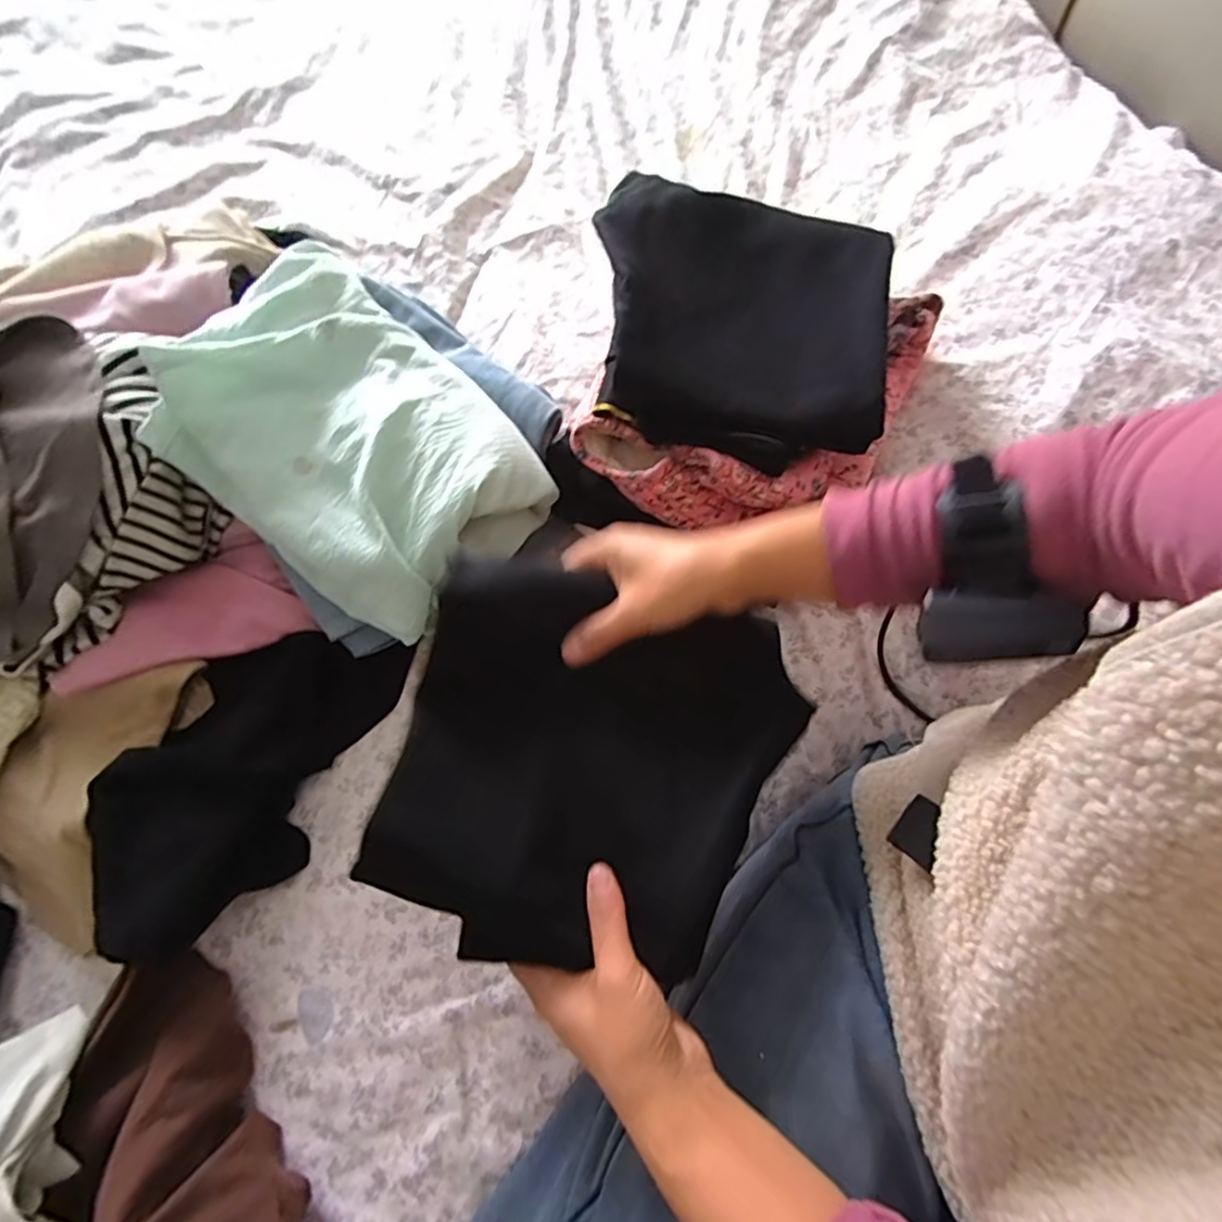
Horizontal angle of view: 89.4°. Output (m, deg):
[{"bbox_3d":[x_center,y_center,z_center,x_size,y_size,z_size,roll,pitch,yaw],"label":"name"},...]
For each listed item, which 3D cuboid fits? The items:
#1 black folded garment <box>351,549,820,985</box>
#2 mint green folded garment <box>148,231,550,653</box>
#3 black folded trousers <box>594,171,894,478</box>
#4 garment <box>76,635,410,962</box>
[{"bbox_3d":[-0.004,0.086,0.360,0.217,0.059,0.214,10,70,6],"label":"black folded garment"},{"bbox_3d":[-0.196,-0.131,0.479,0.267,0.114,0.208,35,75,14],"label":"mint green folded garment"},{"bbox_3d":[0.098,-0.224,0.456,0.211,0.057,0.224,8,70,5],"label":"black folded trousers"},{"bbox_3d":[-0.289,0.118,0.491,0.139,0.081,0.277,24,57,10],"label":"garment"}]

